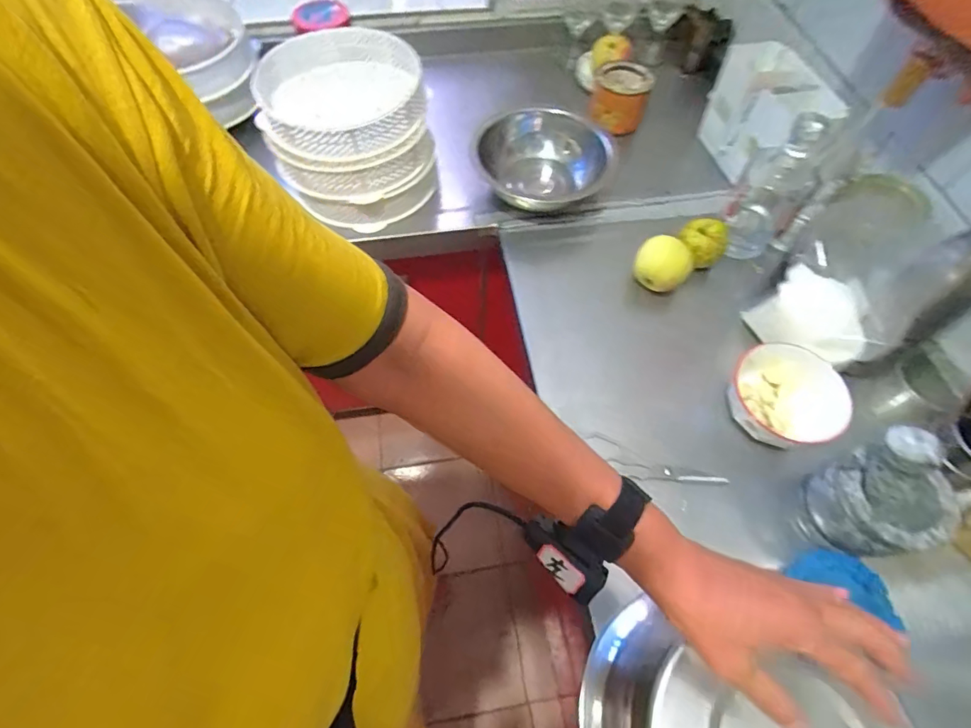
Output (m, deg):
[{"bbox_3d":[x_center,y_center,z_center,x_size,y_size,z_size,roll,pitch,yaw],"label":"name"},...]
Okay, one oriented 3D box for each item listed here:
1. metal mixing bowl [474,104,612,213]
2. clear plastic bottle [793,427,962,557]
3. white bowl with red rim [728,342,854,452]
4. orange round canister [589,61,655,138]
[{"bbox_3d":[0.093,-0.318,0.756,0.170,0.077,0.203,-12,62,-7],"label":"metal mixing bowl"},{"bbox_3d":[0.388,0.133,0.470,0.084,0.149,0.094,-10,62,-7],"label":"clear plastic bottle"},{"bbox_3d":[0.350,0.045,0.572,0.116,0.076,0.126,0,61,-1],"label":"white bowl with red rim"},{"bbox_3d":[0.226,-0.452,0.818,0.096,0.082,0.098,0,61,-1],"label":"orange round canister"}]

